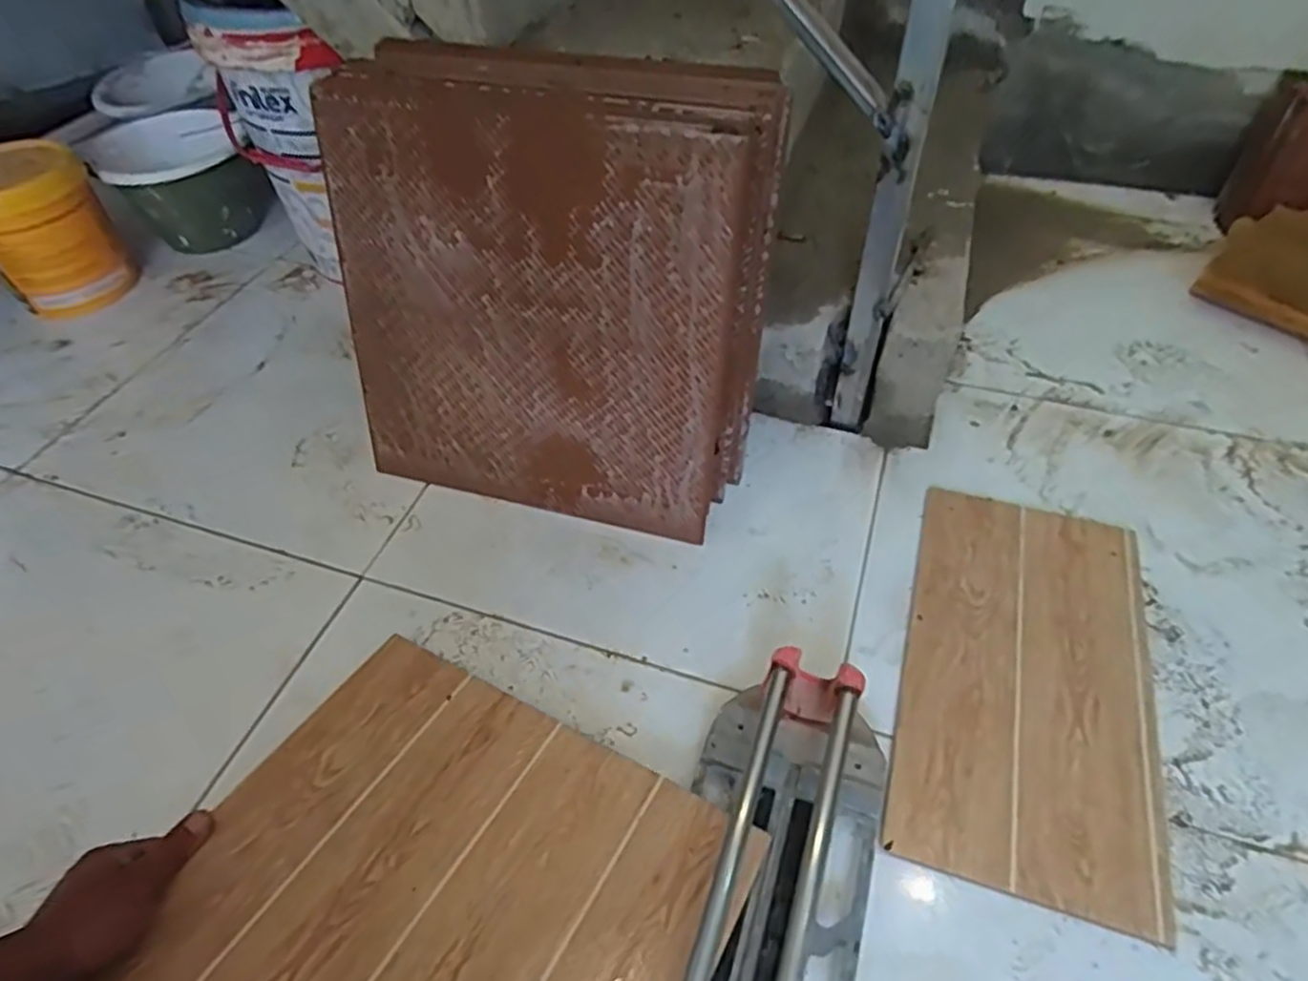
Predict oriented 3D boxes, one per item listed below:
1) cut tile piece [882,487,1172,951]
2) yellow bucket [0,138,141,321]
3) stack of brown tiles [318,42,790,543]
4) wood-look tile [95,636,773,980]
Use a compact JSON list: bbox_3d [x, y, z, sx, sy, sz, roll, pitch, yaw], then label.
[{"bbox_3d":[0.341,0.165,0.672,0.206,0.012,0.392,14,51,14],"label":"cut tile piece"},{"bbox_3d":[-0.900,-0.383,1.078,0.169,0.198,0.180,5,49,6],"label":"yellow bucket"},{"bbox_3d":[-0.101,-0.185,0.735,0.400,0.423,0.114,11,34,13],"label":"stack of brown tiles"},{"bbox_3d":[-0.180,0.322,0.507,0.390,0.008,0.389,20,46,22],"label":"wood-look tile"}]

